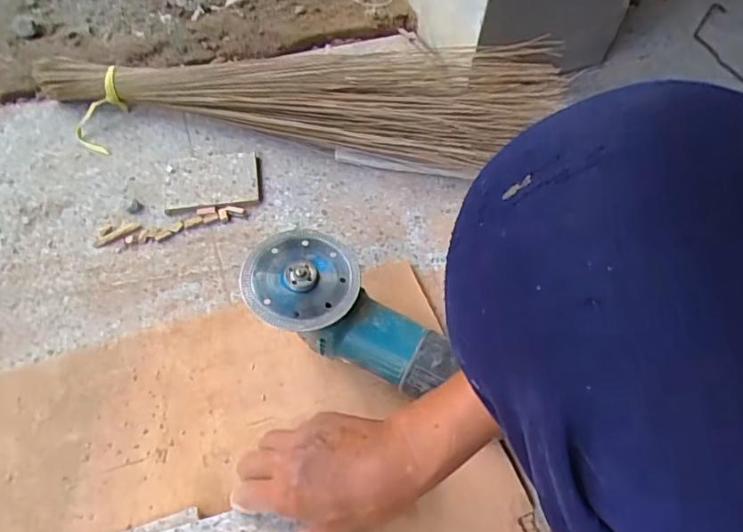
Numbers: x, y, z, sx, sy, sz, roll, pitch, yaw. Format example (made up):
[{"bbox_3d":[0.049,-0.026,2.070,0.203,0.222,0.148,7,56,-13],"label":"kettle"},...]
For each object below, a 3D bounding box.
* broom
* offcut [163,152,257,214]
[{"bbox_3d":[-0.095,-0.231,0.667,0.653,0.118,0.136,11,57,6],"label":"broom"},{"bbox_3d":[-0.195,-0.105,0.657,0.112,0.013,0.084,-8,58,-7],"label":"offcut"}]

